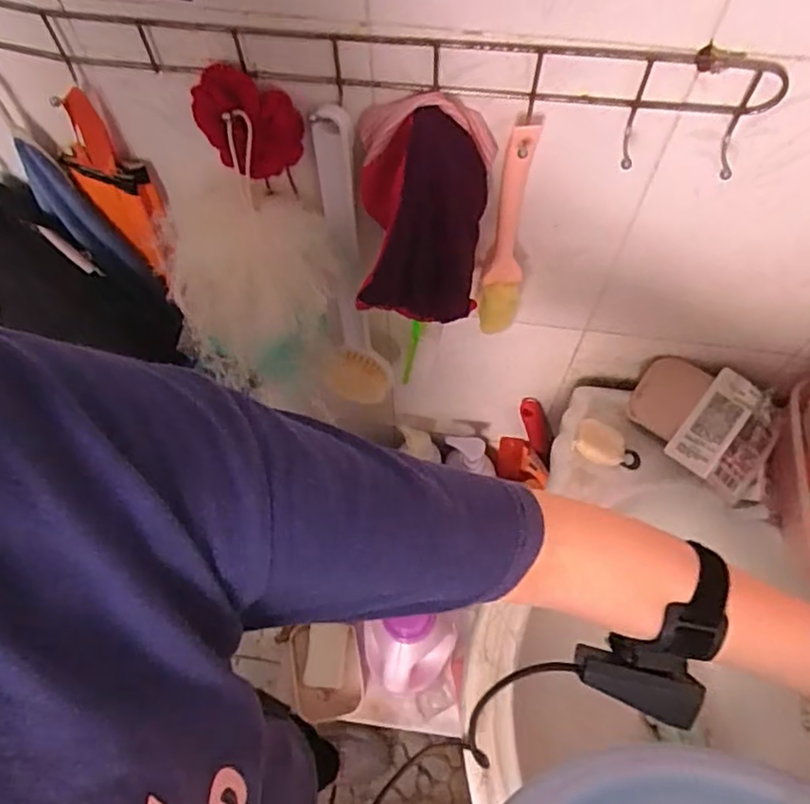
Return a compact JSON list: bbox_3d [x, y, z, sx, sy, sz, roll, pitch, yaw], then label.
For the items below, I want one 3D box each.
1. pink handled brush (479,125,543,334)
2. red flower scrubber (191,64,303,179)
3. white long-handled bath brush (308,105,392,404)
[{"bbox_3d":[0.080,-0.119,0.498,0.029,0.198,0.029,12,64,6],"label":"pink handled brush"},{"bbox_3d":[-0.107,-0.193,0.453,0.074,0.068,0.025,8,64,4],"label":"red flower scrubber"},{"bbox_3d":[-0.050,-0.097,0.584,0.061,0.345,0.056,-14,64,-7],"label":"white long-handled bath brush"}]

